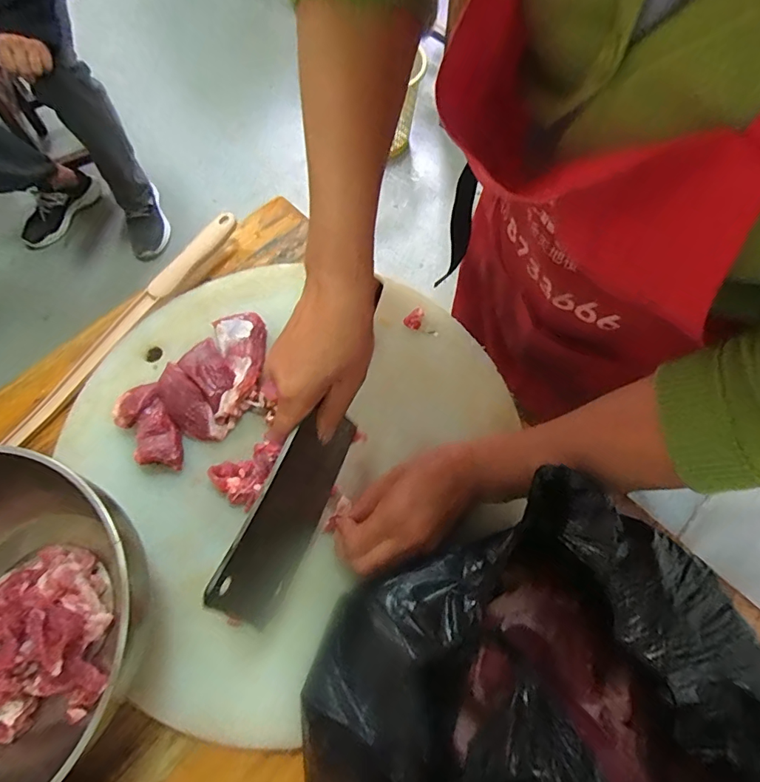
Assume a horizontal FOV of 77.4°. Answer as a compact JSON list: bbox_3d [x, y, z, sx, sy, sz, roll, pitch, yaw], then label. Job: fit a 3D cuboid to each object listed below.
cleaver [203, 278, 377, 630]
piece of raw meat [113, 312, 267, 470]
[{"bbox_3d":[-0.048,0.045,0.365,0.030,0.103,0.261,21,70,9],"label":"cleaver"},{"bbox_3d":[-0.160,-0.004,0.432,0.078,0.026,0.152,41,74,15],"label":"piece of raw meat"}]

